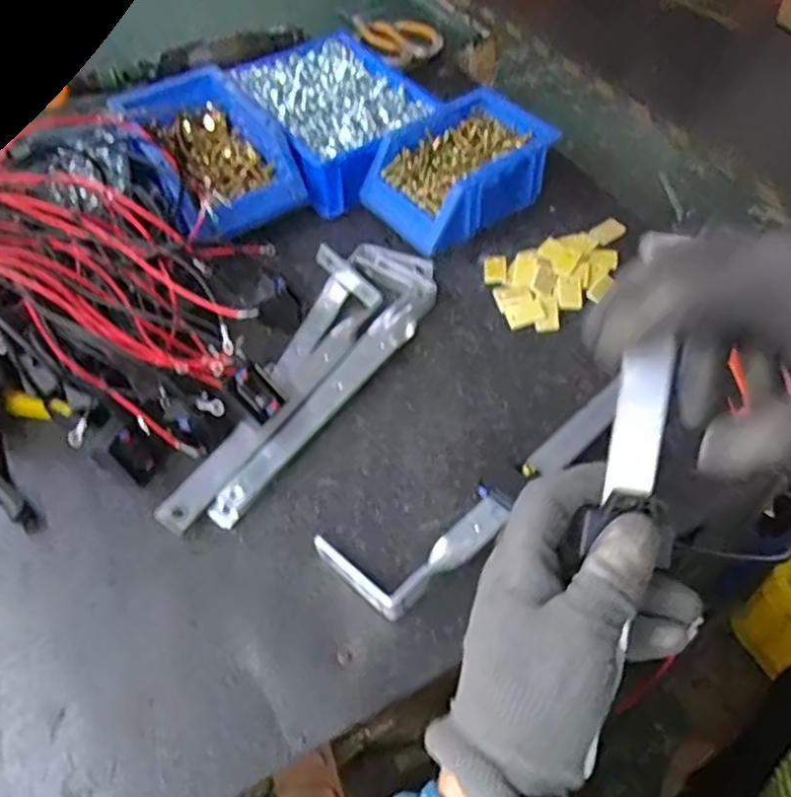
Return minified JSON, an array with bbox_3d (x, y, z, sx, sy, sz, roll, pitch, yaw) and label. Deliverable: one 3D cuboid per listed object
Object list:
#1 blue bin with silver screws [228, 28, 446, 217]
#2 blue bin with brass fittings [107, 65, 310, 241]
[{"bbox_3d":[-0.063,-0.287,0.693,0.149,0.057,0.207,-28,57,-18],"label":"blue bin with silver screws"},{"bbox_3d":[-0.171,-0.226,0.642,0.122,0.076,0.185,-29,57,-18],"label":"blue bin with brass fittings"}]

